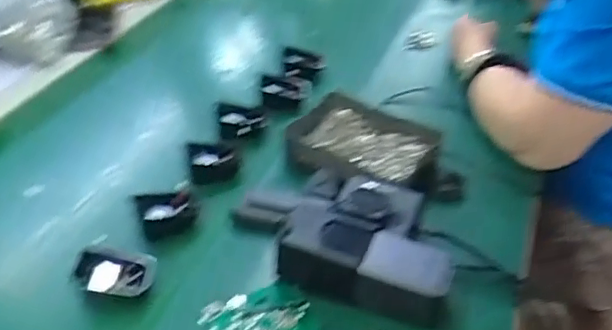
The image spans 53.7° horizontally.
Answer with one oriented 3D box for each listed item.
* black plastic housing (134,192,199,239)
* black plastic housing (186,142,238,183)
[{"bbox_3d":[-0.145,0.050,0.641,0.057,0.035,0.045,-18,39,-20],"label":"black plastic housing"},{"bbox_3d":[-0.109,-0.004,0.703,0.055,0.021,0.057,-9,37,-9],"label":"black plastic housing"}]

